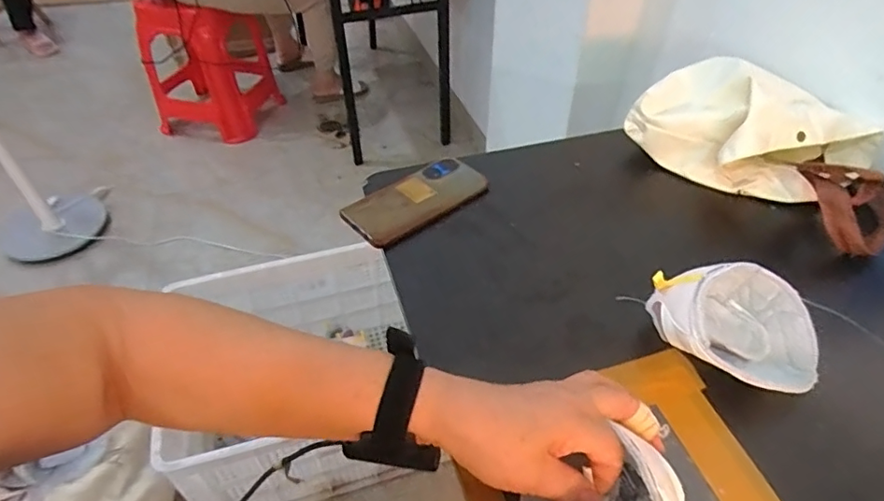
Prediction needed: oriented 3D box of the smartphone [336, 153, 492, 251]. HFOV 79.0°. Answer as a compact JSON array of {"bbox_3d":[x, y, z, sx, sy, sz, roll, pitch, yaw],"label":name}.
[{"bbox_3d":[-0.028,-0.058,0.613,0.161,0.016,0.078,-33,51,-29],"label":"smartphone"}]

